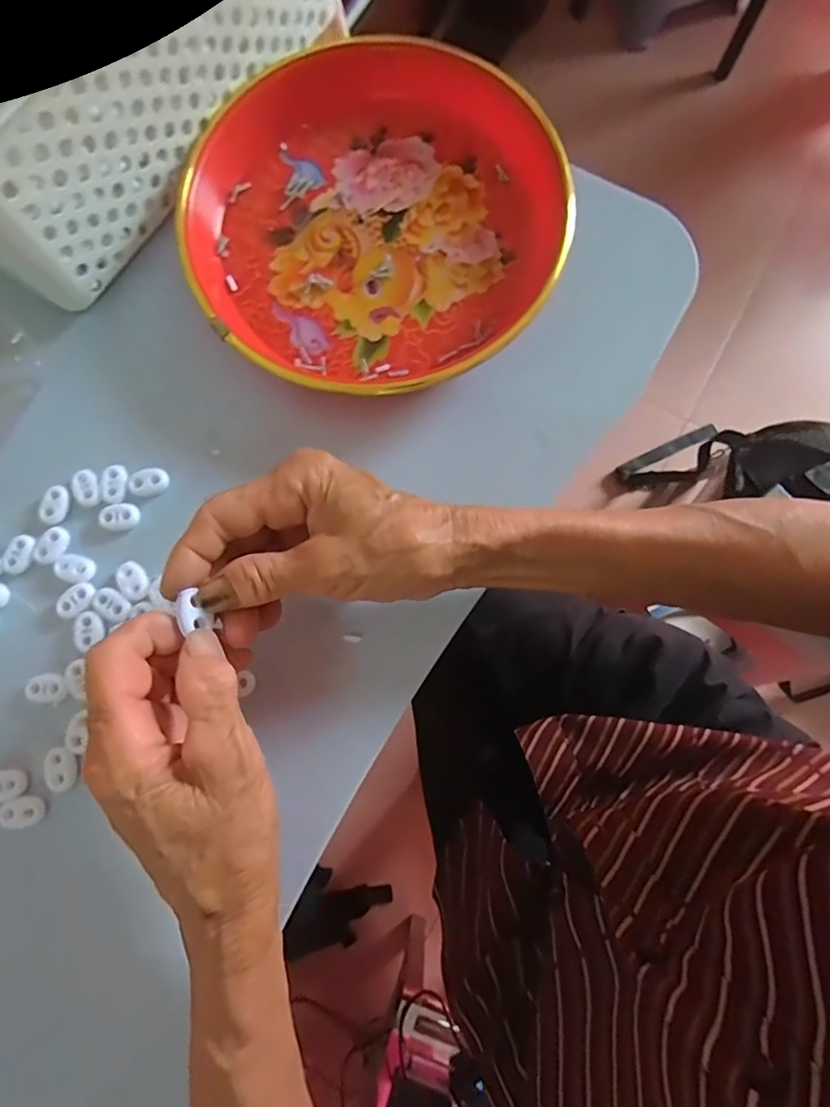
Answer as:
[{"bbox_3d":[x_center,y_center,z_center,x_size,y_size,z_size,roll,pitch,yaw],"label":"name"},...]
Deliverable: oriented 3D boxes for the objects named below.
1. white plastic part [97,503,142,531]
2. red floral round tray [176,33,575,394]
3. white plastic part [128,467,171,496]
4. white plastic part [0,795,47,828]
[{"bbox_3d":[-0.167,-0.021,0.314,0.021,0.004,0.015,-5,80,0],"label":"white plastic part"},{"bbox_3d":[-0.027,-0.205,0.328,0.215,0.027,0.219,0,80,1],"label":"red floral round tray"},{"bbox_3d":[-0.152,-0.041,0.316,0.022,0.004,0.016,-16,80,-2],"label":"white plastic part"},{"bbox_3d":[-0.200,0.132,0.284,0.019,0.010,0.013,-1,80,1],"label":"white plastic part"}]

